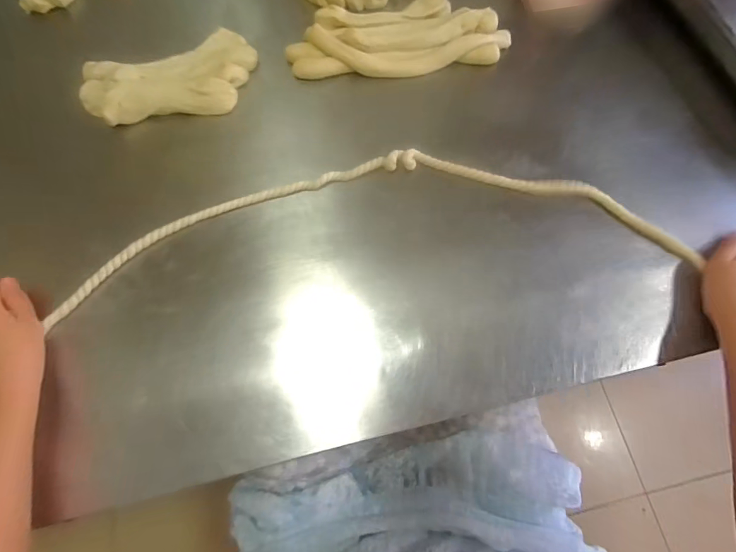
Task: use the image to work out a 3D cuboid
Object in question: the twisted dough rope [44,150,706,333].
[{"bbox_3d":[0.009,-0.058,0.442,0.648,0.014,0.154,-7,71,-2],"label":"twisted dough rope"}]

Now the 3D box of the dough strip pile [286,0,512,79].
[{"bbox_3d":[0.033,-0.309,0.516,0.265,0.028,0.112,-12,72,-4],"label":"dough strip pile"}]

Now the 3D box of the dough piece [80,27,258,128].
[{"bbox_3d":[-0.237,-0.238,0.495,0.195,0.024,0.107,-12,72,-4],"label":"dough piece"}]

